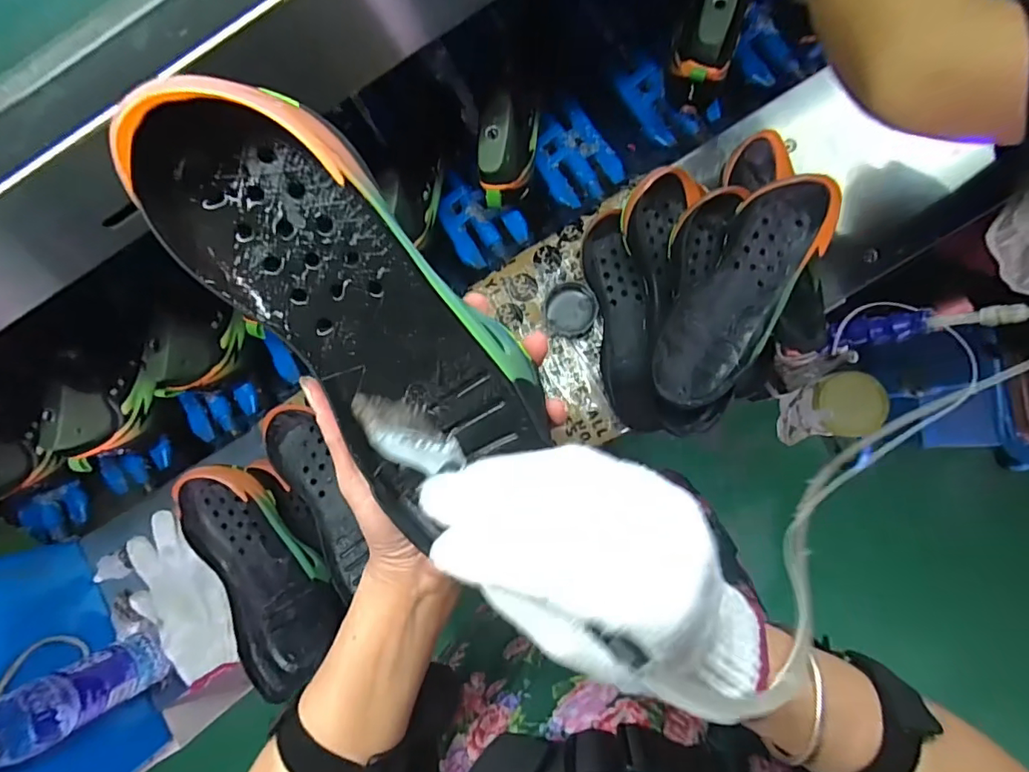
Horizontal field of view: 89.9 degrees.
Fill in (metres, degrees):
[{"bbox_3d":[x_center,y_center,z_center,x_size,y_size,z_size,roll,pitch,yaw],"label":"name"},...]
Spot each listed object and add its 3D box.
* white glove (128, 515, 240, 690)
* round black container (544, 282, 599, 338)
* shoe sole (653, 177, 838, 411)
[{"bbox_3d":[-0.404,0.258,0.614,0.199,0.033,0.108,45,93,8],"label":"white glove"},{"bbox_3d":[0.066,-0.087,0.592,0.058,0.024,0.059,0,86,7],"label":"round black container"},{"bbox_3d":[0.204,-0.084,0.466,0.086,0.032,0.232,33,91,8],"label":"shoe sole"}]

